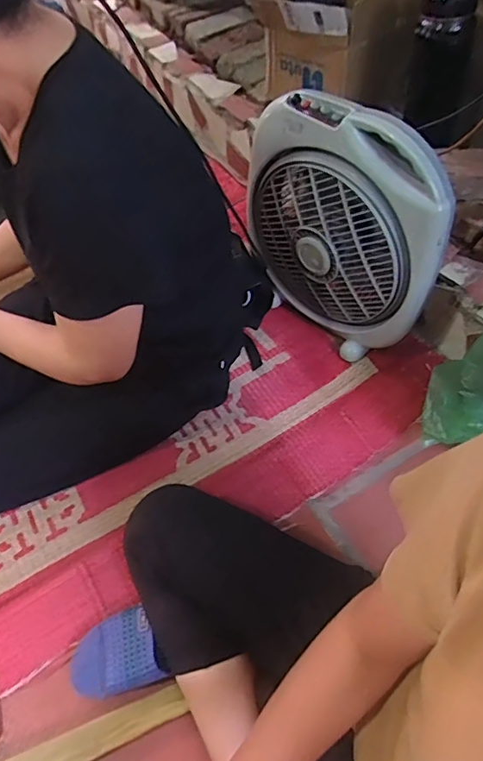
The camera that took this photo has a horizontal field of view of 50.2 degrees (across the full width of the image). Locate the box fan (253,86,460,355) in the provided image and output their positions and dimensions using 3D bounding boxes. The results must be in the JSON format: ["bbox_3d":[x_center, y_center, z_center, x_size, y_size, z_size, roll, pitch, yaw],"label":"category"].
[{"bbox_3d":[0.150,-0.235,0.827,0.102,0.364,0.336,-32,60,-23],"label":"box fan"}]

